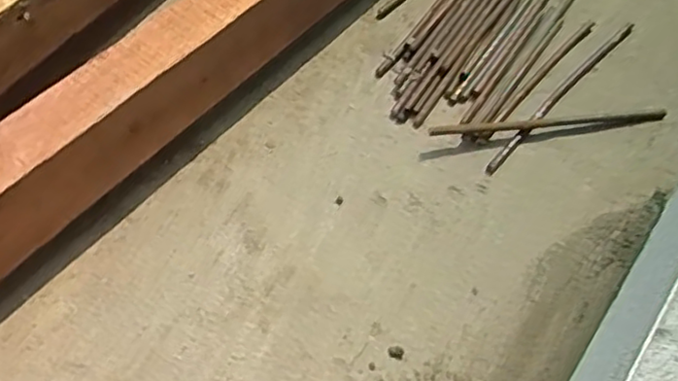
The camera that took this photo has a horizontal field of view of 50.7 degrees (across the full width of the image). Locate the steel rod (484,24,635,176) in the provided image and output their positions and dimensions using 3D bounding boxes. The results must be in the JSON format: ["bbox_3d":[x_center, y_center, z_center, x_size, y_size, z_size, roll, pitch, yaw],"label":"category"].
[{"bbox_3d":[0.182,-0.078,0.586,0.010,0.013,0.197,39,66,21],"label":"steel rod"}]

